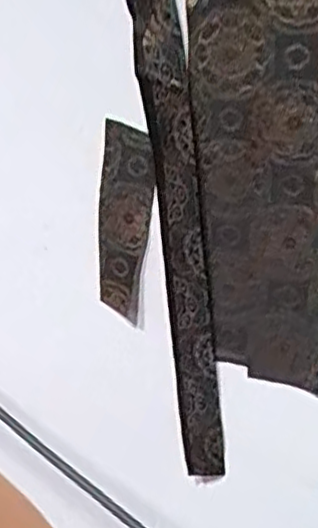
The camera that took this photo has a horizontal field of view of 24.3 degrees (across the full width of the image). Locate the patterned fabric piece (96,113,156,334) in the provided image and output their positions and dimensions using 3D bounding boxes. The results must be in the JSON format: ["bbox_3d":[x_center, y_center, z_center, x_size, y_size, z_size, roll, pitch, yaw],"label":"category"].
[{"bbox_3d":[-0.031,-0.034,0.642,0.058,0.173,0.010,14,30,27],"label":"patterned fabric piece"}]

